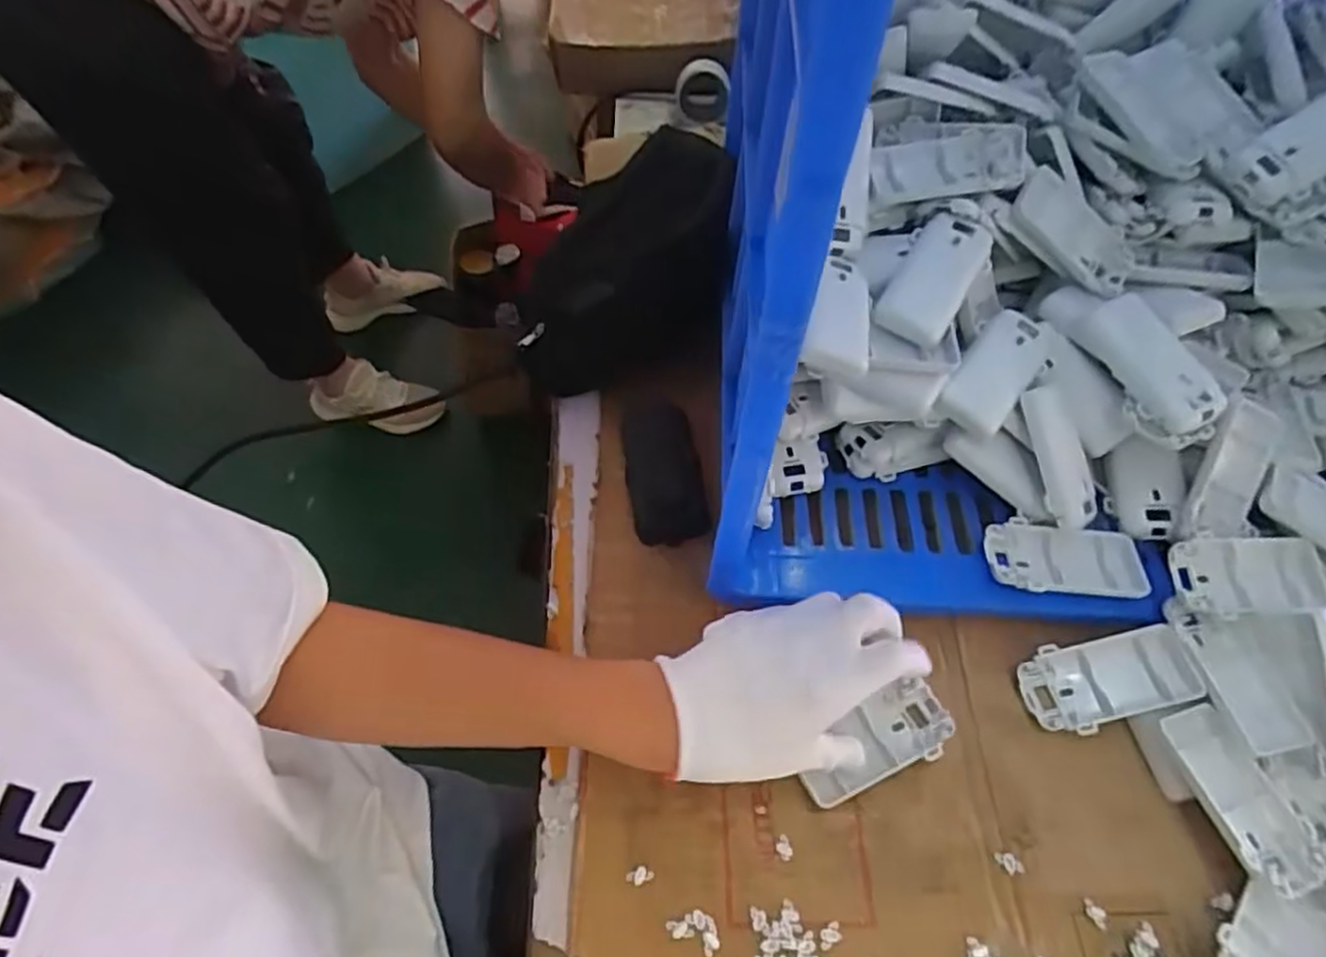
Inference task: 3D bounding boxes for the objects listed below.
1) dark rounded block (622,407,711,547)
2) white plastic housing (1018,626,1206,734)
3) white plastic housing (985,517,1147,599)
[{"bbox_3d":[0.000,-0.006,0.545,0.053,0.034,0.114,-7,55,-6],"label":"dark rounded block"},{"bbox_3d":[0.269,0.122,0.449,0.095,0.009,0.050,-20,57,6],"label":"white plastic housing"},{"bbox_3d":[0.255,0.053,0.473,0.094,0.014,0.051,7,54,4],"label":"white plastic housing"}]

